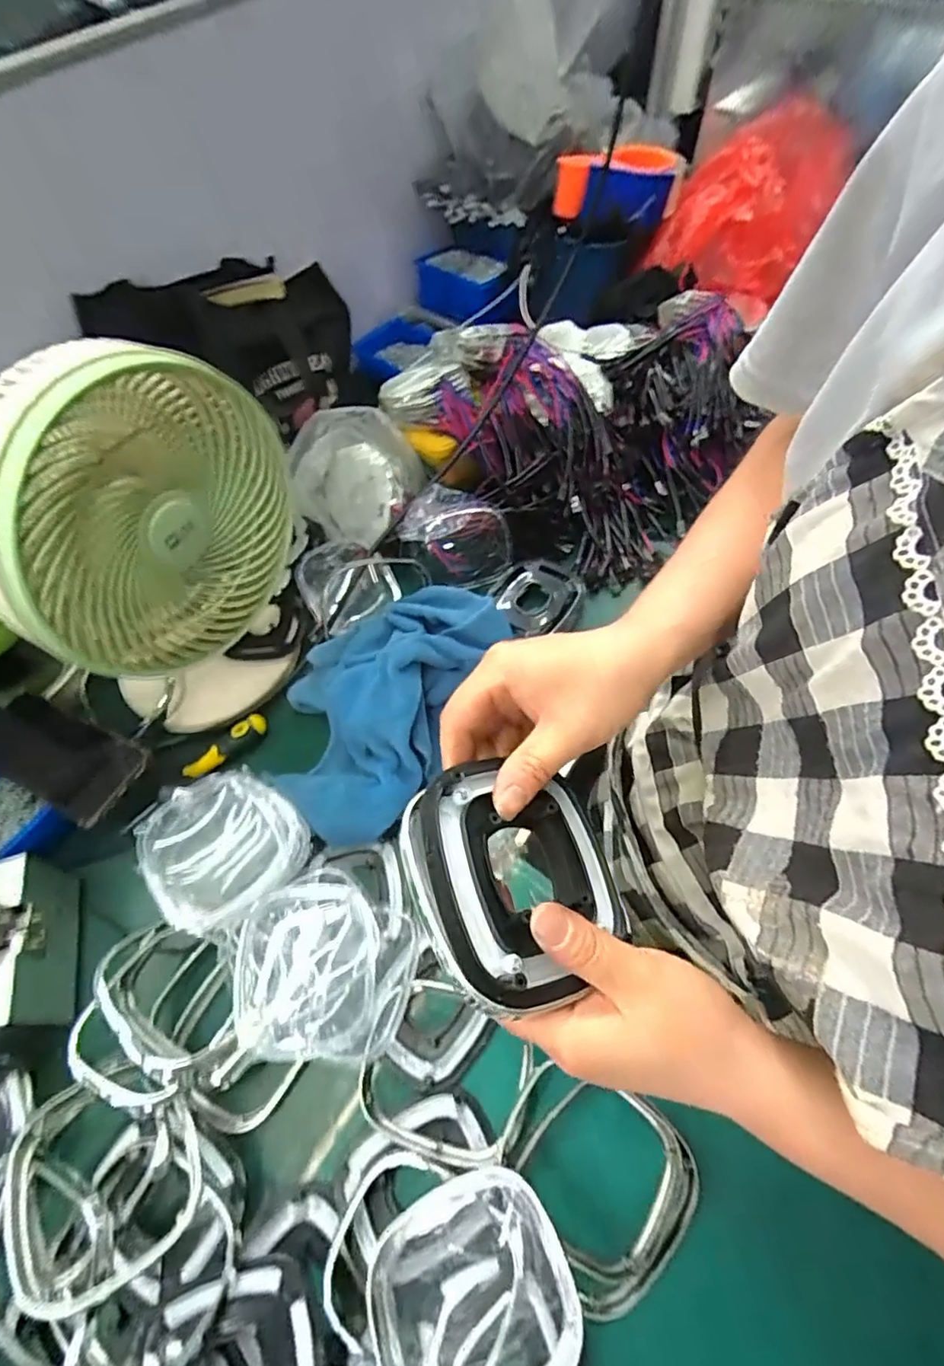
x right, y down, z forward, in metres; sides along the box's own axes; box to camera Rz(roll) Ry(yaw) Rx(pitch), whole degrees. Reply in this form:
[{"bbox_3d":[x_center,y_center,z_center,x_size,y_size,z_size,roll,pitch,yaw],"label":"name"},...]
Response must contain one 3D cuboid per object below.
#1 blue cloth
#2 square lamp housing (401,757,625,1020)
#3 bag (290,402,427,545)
[{"bbox_3d":[-0.079,0.001,0.577,0.175,0.070,0.292,32,66,18],"label":"blue cloth"},{"bbox_3d":[0.024,0.092,0.287,0.096,0.035,0.106,-11,65,-24],"label":"square lamp housing"},{"bbox_3d":[-0.129,-0.234,0.664,0.148,0.096,0.119,-12,61,-5],"label":"bag"}]

